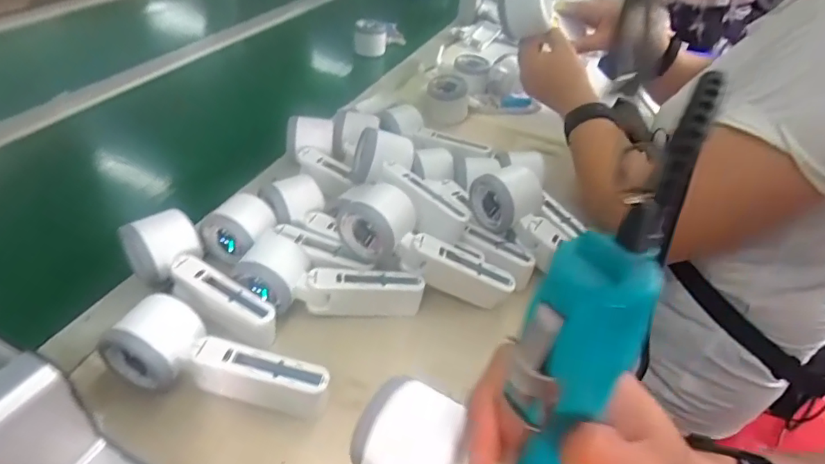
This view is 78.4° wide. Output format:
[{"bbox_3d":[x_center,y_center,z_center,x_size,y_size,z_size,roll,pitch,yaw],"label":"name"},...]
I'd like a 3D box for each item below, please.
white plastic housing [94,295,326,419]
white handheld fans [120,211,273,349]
[{"bbox_3d":[-0.149,0.100,0.381,0.175,0.056,0.056,16,41,10],"label":"white plastic housing"},{"bbox_3d":[-0.185,0.043,0.437,0.156,0.056,0.055,32,46,27],"label":"white handheld fans"}]

